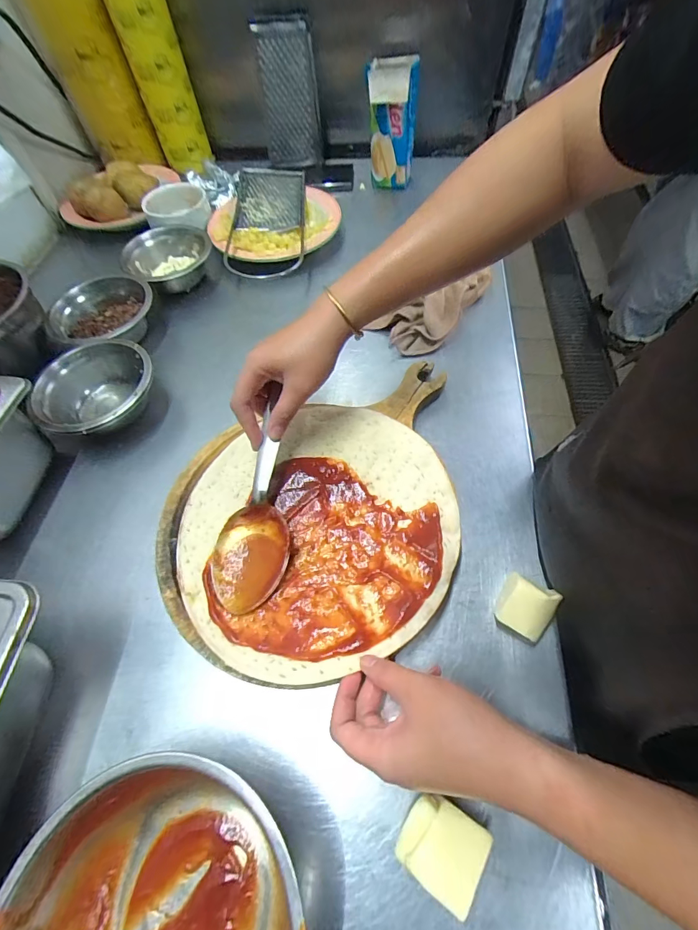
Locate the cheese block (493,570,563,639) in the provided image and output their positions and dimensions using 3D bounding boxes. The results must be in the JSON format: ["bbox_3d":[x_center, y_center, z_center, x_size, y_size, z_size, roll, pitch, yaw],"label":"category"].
[{"bbox_3d":[0.147,0.117,0.321,0.041,0.037,0.050,33,67,19],"label":"cheese block"}]

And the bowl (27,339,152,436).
[{"bbox_3d":[-0.282,-0.082,0.442,0.114,0.062,0.123,-1,61,2],"label":"bowl"}]

